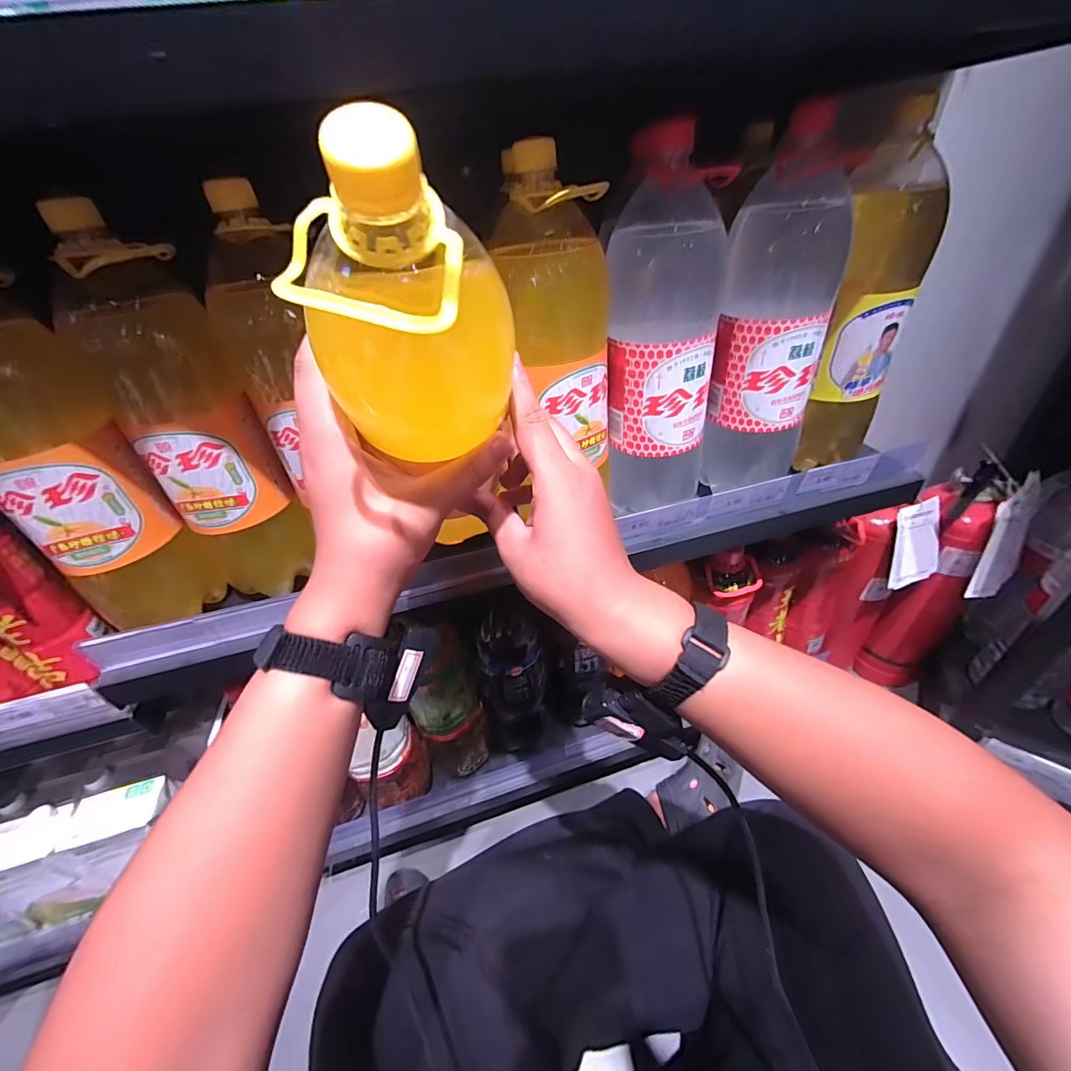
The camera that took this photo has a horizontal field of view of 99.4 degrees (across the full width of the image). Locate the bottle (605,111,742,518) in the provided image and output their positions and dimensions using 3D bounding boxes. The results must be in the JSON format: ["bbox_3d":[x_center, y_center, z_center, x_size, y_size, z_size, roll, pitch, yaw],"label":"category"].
[{"bbox_3d":[0.121,-0.170,0.422,0.084,0.309,0.091,14,43,25],"label":"bottle"}]

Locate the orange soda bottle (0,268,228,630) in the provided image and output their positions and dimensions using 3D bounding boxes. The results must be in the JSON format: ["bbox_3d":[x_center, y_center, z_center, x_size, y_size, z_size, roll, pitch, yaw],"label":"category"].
[{"bbox_3d":[-0.399,-0.060,0.379,0.112,0.309,0.097,21,46,31],"label":"orange soda bottle"}]

